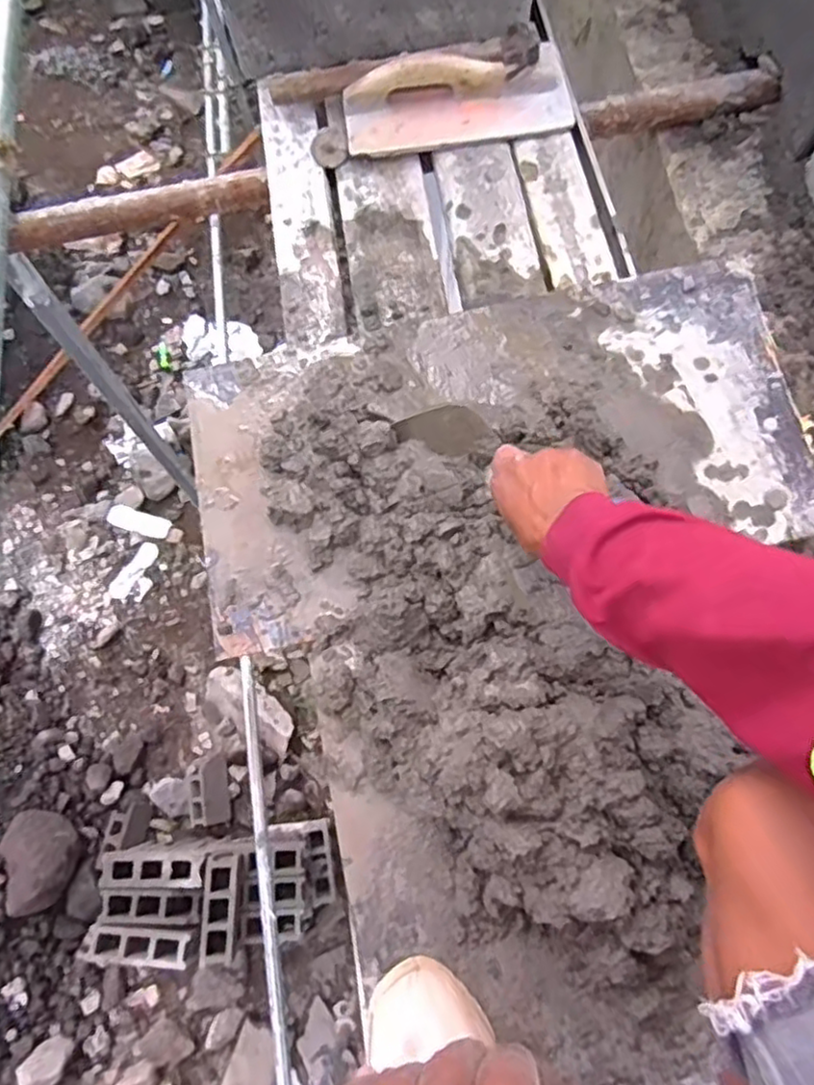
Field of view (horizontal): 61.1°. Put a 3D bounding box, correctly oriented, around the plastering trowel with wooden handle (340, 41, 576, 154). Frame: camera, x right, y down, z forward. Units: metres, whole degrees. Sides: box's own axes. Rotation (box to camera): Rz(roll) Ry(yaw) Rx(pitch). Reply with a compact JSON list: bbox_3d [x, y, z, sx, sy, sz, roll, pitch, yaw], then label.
[{"bbox_3d":[0.066,-0.591,0.913,0.302,0.060,0.118,-11,73,-2],"label":"plastering trowel with wooden handle"}]

